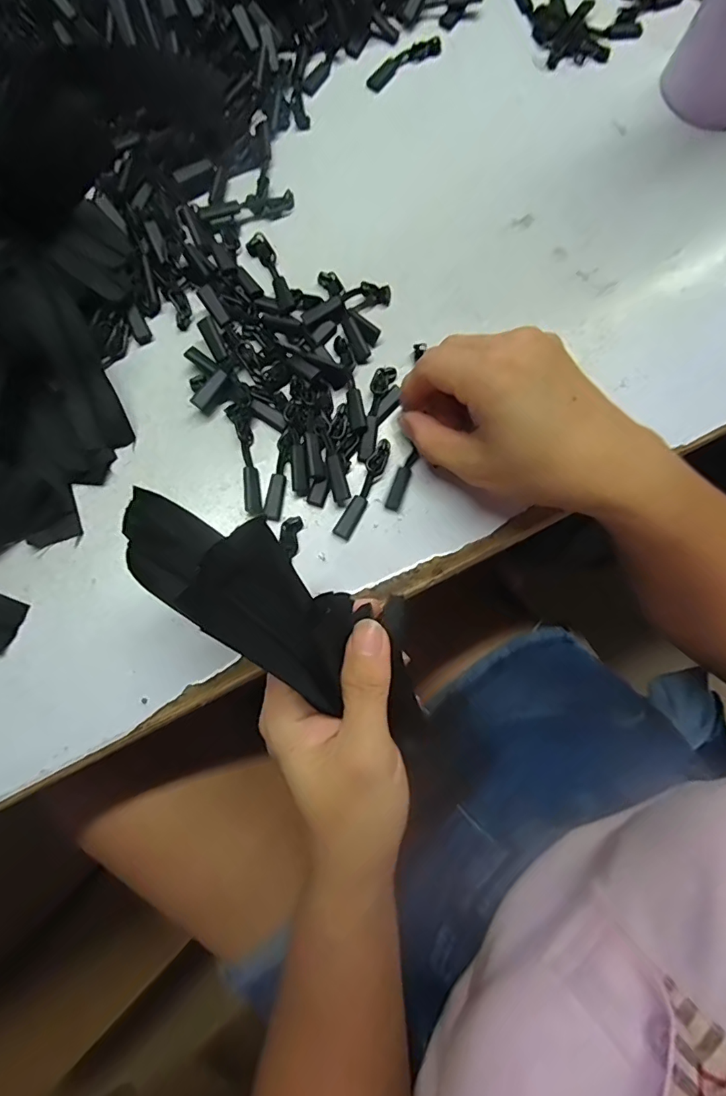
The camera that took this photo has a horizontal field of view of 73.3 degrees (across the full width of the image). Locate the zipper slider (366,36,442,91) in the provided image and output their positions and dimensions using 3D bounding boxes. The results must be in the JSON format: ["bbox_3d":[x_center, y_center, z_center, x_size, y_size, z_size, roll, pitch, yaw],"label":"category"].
[{"bbox_3d":[0.026,-0.316,0.316,0.057,0.007,0.012,-37,83,-10],"label":"zipper slider"}]

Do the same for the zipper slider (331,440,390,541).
[{"bbox_3d":[0.001,-0.032,0.258,0.009,0.007,0.057,26,78,1],"label":"zipper slider"}]

